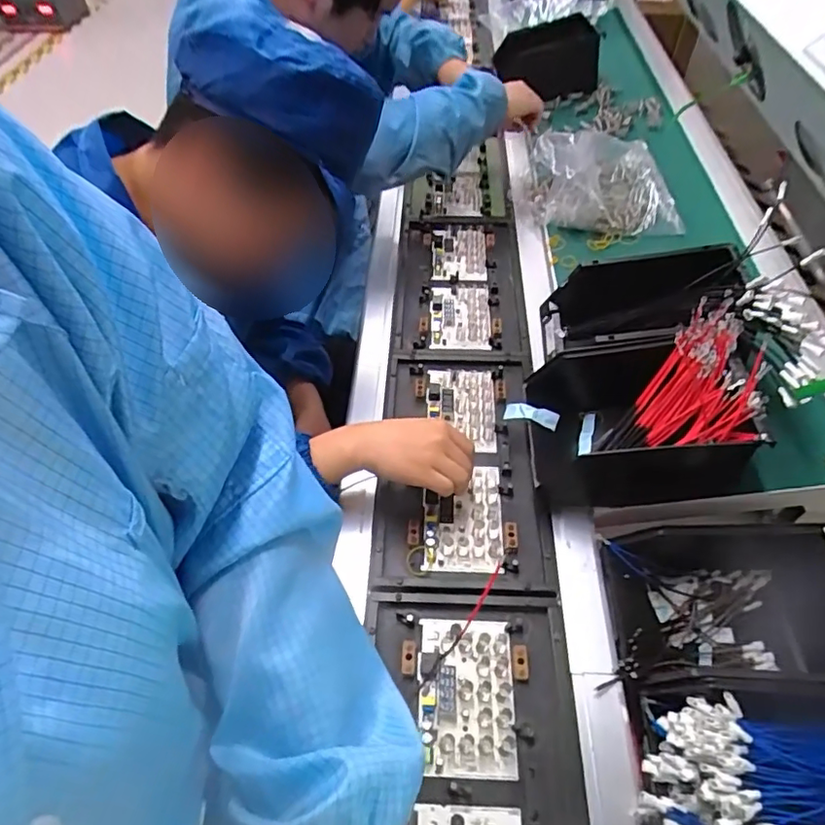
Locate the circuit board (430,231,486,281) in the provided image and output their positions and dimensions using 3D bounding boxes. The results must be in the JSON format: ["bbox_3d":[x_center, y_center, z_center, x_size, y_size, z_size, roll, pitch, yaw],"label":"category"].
[{"bbox_3d":[0.078,-0.263,0.937,0.090,0.007,0.122,1,55,4],"label":"circuit board"}]

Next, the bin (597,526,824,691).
[{"bbox_3d":[0.323,0.214,0.592,0.229,0.116,0.154,0,55,4],"label":"bin"}]

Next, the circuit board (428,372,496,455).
[{"bbox_3d":[0.064,-0.009,0.745,0.088,0.013,0.128,0,55,4],"label":"circuit board"}]

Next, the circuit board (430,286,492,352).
[{"bbox_3d":[0.071,-0.146,0.853,0.088,0.014,0.130,-1,55,3],"label":"circuit board"}]

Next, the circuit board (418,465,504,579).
[{"bbox_3d":[0.058,0.119,0.643,0.087,0.017,0.131,1,55,4],"label":"circuit board"}]

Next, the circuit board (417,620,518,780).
[{"bbox_3d":[0.051,0.265,0.528,0.088,0.012,0.133,0,55,4],"label":"circuit board"}]

